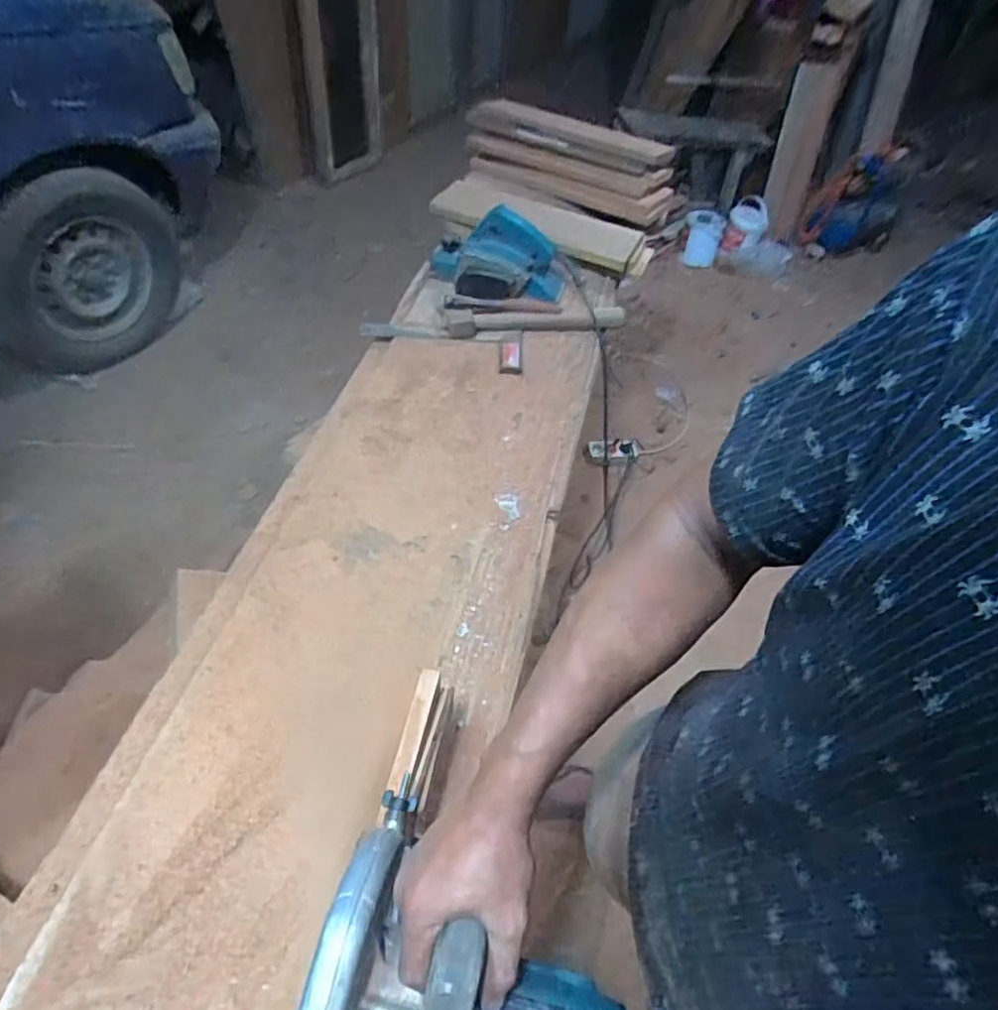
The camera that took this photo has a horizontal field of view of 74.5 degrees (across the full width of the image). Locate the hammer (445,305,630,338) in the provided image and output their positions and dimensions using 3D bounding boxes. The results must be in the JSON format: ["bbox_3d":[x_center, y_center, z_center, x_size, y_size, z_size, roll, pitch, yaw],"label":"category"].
[{"bbox_3d":[0.073,-0.351,1.249,0.347,0.032,0.058,-6,58,-7],"label":"hammer"}]

